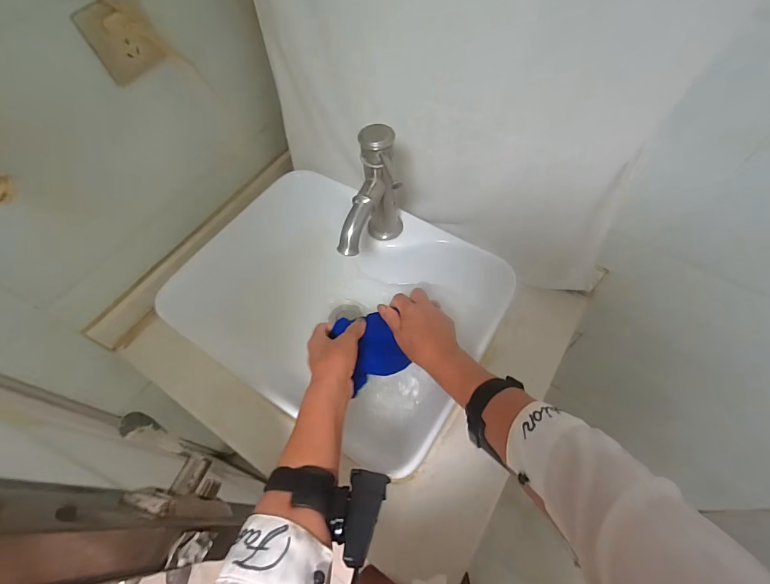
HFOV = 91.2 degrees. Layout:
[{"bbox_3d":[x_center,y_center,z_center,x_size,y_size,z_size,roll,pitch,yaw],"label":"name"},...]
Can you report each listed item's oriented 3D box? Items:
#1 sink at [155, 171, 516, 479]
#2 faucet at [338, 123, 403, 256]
[{"bbox_3d":[-0.061,0.018,0.607,0.446,0.137,0.370,28,64,19],"label":"sink"},{"bbox_3d":[-0.015,-0.112,0.534,0.056,0.192,0.151,14,60,11],"label":"faucet"}]

